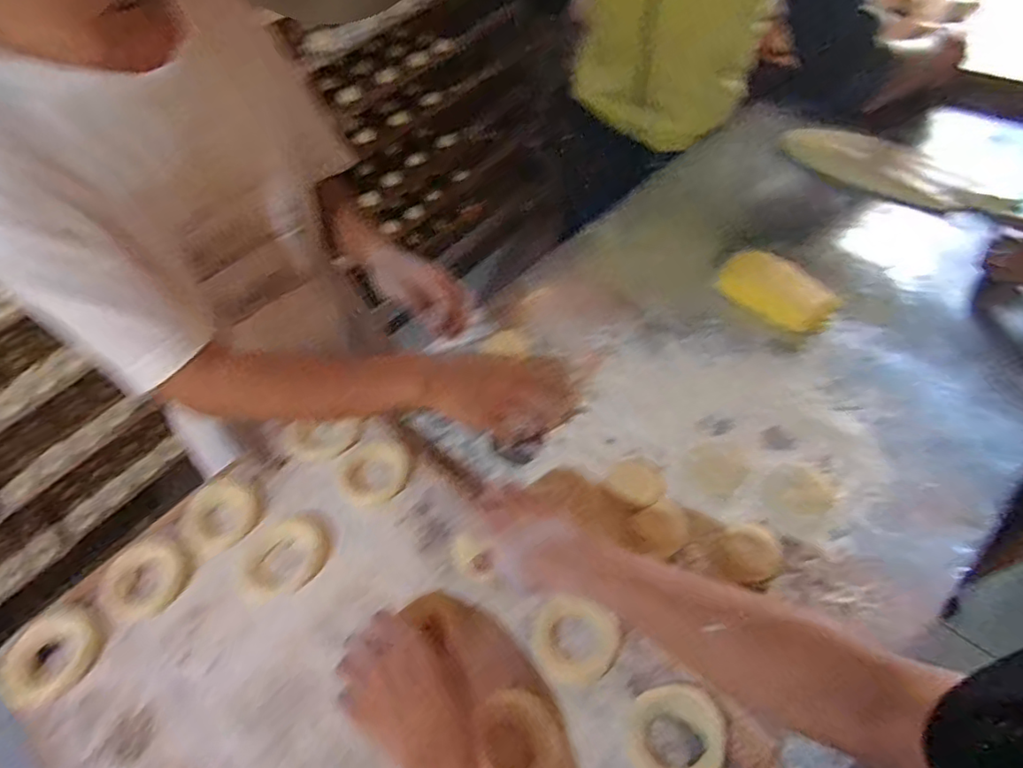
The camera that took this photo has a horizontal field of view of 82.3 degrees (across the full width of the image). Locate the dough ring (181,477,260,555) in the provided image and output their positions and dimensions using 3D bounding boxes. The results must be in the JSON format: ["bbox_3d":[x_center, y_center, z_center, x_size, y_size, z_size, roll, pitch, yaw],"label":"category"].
[{"bbox_3d":[-0.320,0.138,0.641,0.075,0.015,0.083,-25,55,-11],"label":"dough ring"}]

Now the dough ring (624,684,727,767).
[{"bbox_3d":[0.134,0.292,0.482,0.075,0.015,0.080,-3,54,4],"label":"dough ring"}]

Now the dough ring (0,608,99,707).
[{"bbox_3d":[-0.444,0.262,0.555,0.078,0.014,0.089,30,62,25],"label":"dough ring"}]

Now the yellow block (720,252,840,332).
[{"bbox_3d":[0.363,-0.129,0.798,0.148,0.034,0.076,31,63,26],"label":"yellow block"}]

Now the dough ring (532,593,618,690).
[{"bbox_3d":[0.056,0.232,0.527,0.073,0.013,0.066,18,58,19],"label":"dough ring"}]

